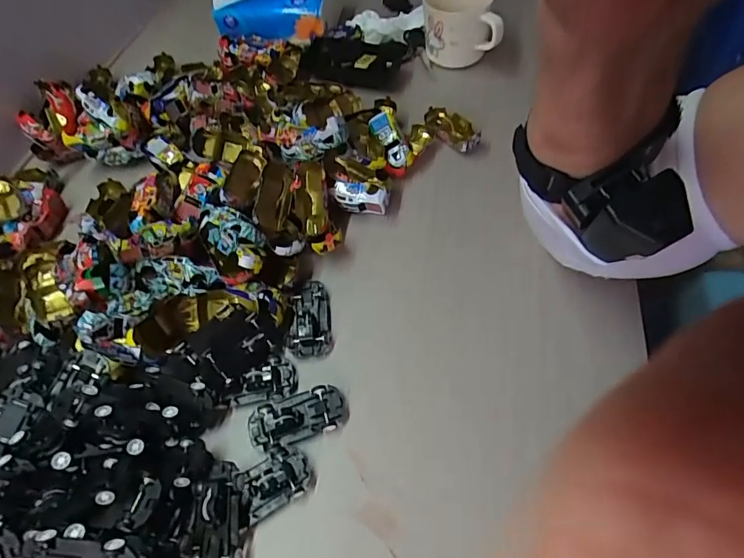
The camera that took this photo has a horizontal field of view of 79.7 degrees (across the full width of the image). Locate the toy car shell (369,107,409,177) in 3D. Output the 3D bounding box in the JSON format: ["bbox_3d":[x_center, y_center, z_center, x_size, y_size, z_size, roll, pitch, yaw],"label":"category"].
[{"bbox_3d":[0.015,-0.133,0.428,0.025,0.030,0.080,-13,58,-5],"label":"toy car shell"}]

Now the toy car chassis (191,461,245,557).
[{"bbox_3d":[-0.091,0.143,0.264,0.029,0.013,0.063,-2,70,2],"label":"toy car chassis"}]

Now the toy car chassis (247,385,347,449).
[{"bbox_3d":[-0.051,0.091,0.298,0.064,0.011,0.030,-15,58,-6],"label":"toy car chassis"}]

